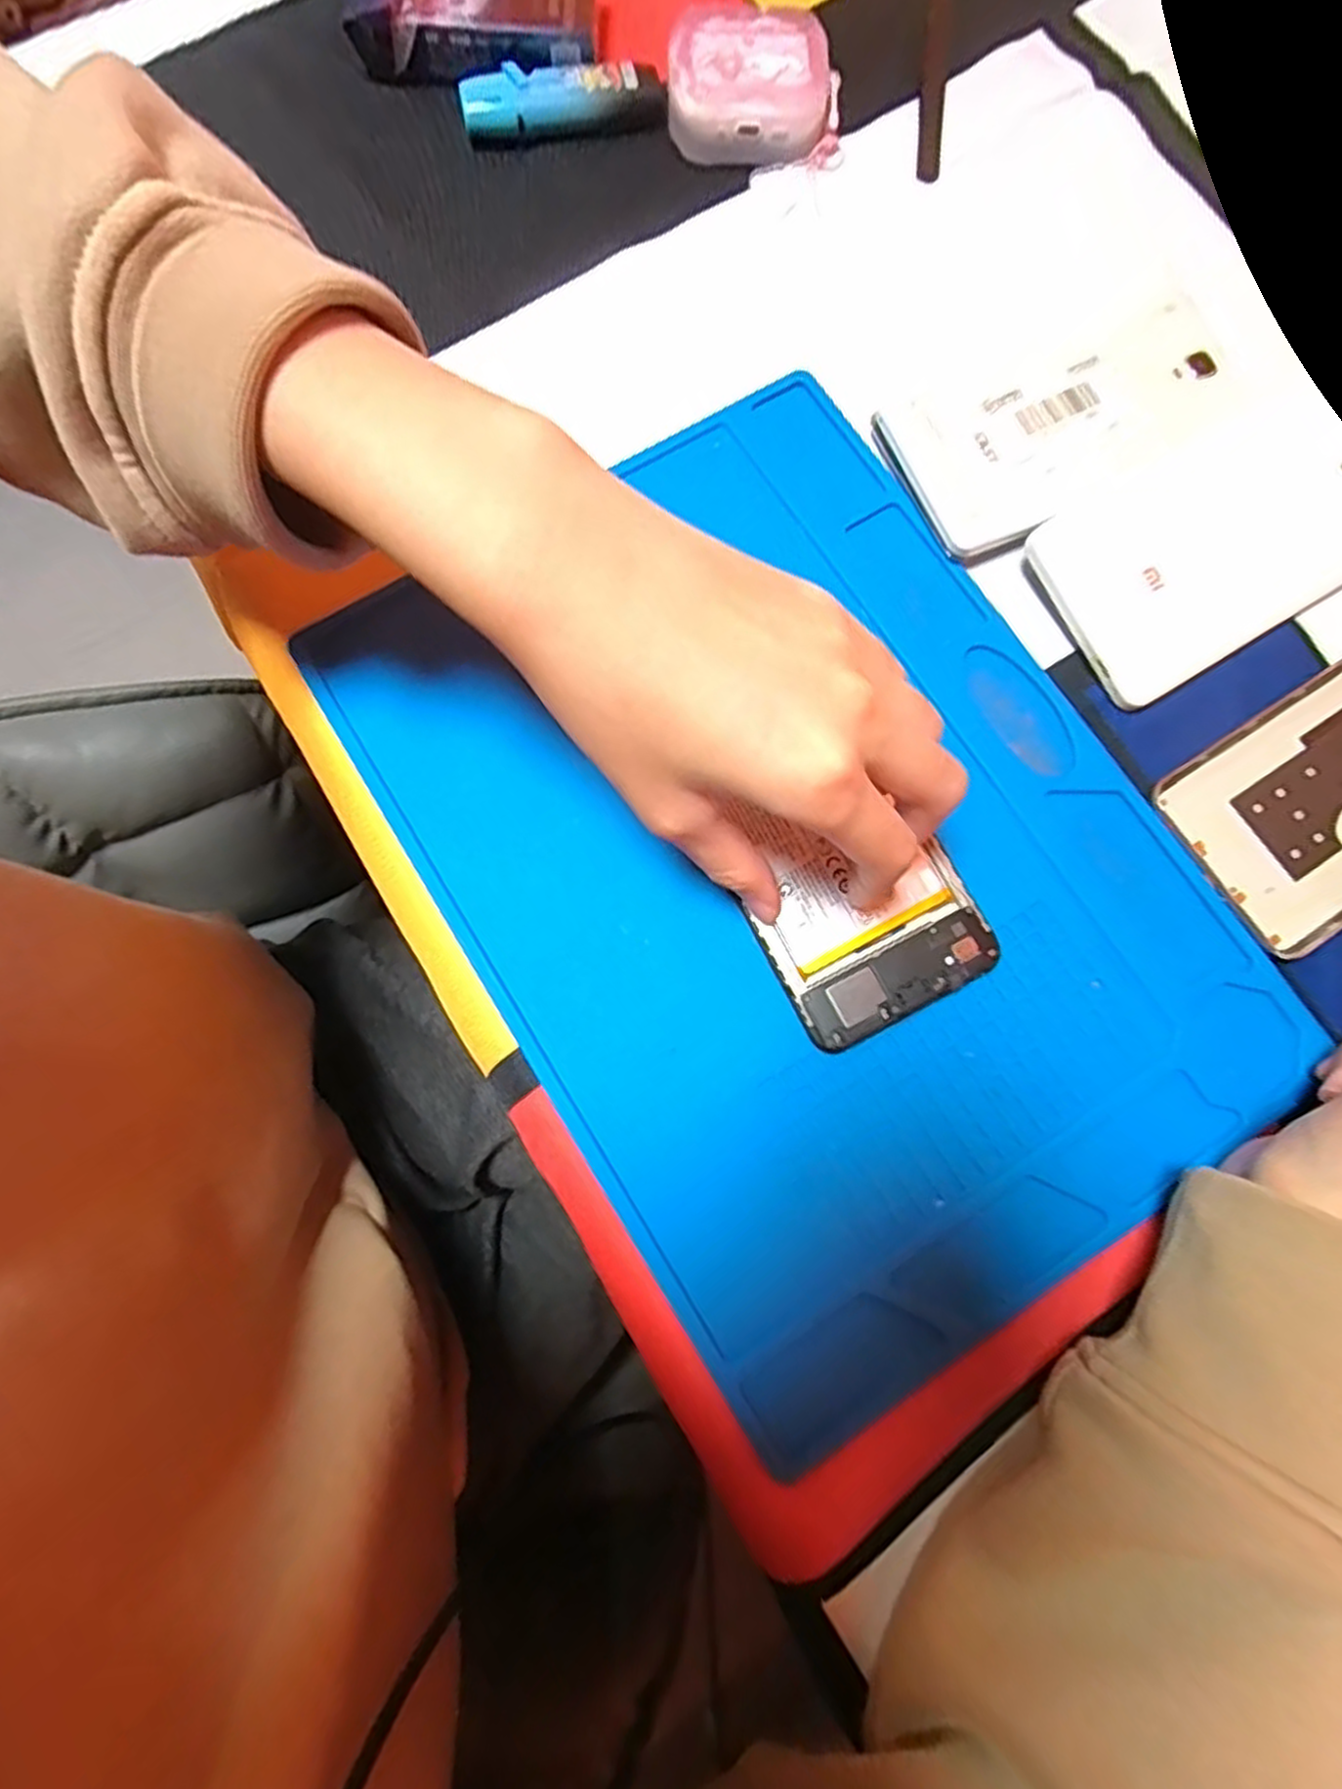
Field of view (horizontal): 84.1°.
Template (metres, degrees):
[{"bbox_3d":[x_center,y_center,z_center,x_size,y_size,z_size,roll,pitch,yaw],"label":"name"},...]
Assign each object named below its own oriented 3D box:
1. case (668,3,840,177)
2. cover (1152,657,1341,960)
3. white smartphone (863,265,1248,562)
[{"bbox_3d":[0.036,-0.337,0.311,0.071,0.027,0.049,2,79,-1],"label":"case"},{"bbox_3d":[0.255,-0.046,0.270,0.153,0.005,0.075,-32,81,-7],"label":"cover"},{"bbox_3d":[0.153,-0.185,0.288,0.140,0.010,0.069,-29,81,-6],"label":"white smartphone"}]

